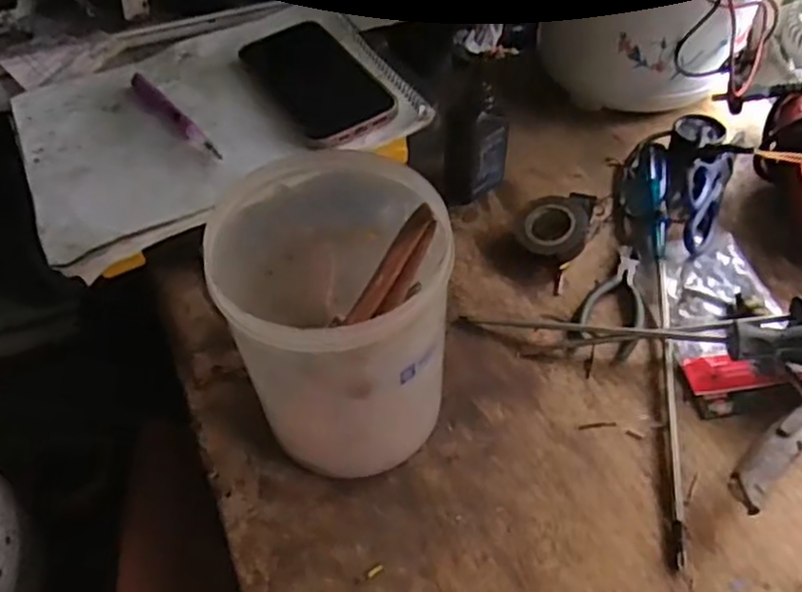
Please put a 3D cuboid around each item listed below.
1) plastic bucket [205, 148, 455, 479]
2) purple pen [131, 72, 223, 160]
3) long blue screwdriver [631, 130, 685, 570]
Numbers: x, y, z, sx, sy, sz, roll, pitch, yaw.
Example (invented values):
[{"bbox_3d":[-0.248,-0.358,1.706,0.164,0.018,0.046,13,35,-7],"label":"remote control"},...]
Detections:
[{"bbox_3d":[-0.040,0.021,0.447,0.131,0.178,0.145,-20,52,-15],"label":"plastic bucket"},{"bbox_3d":[-0.187,-0.149,0.573,0.015,0.009,0.145,-33,56,-24],"label":"purple pen"},{"bbox_3d":[0.202,0.007,0.547,0.028,0.029,0.397,7,50,7],"label":"long blue screwdriver"}]

